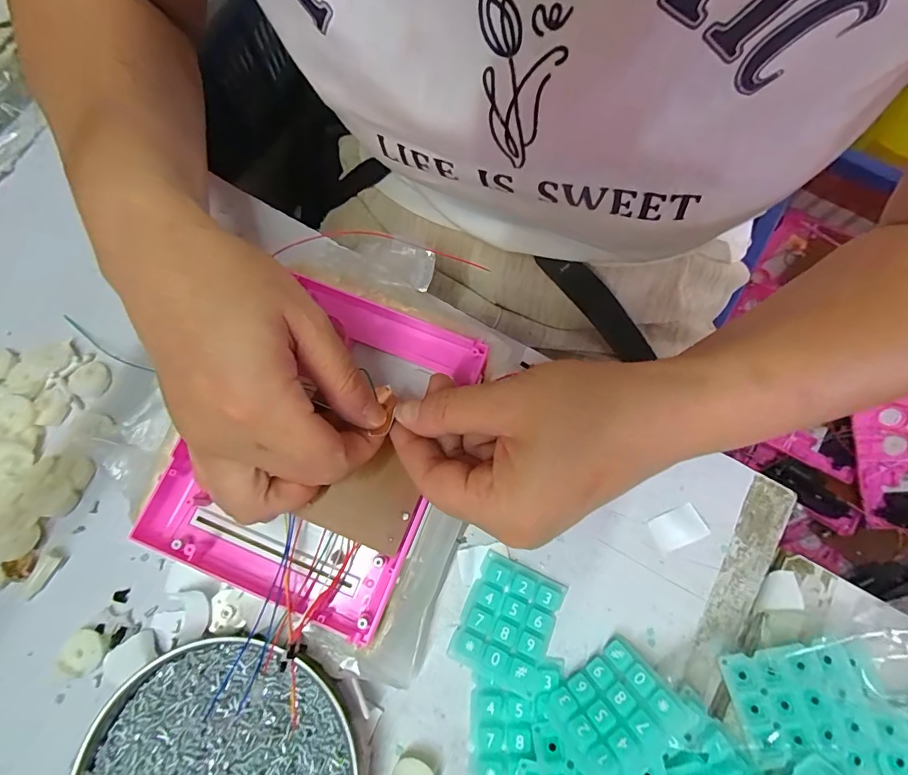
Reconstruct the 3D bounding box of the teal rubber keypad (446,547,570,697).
[{"bbox_3d":[0.030,0.129,0.251,0.048,0.013,0.059,25,77,6],"label":"teal rubber keypad"}]

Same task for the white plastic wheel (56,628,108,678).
[{"bbox_3d":[-0.205,0.146,0.252,0.023,0.006,0.022,0,75,0],"label":"white plastic wheel"}]

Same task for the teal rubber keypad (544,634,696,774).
[{"bbox_3d":[0.079,0.161,0.227,0.055,0.009,0.048,-32,35,-14],"label":"teal rubber keypad"}]

